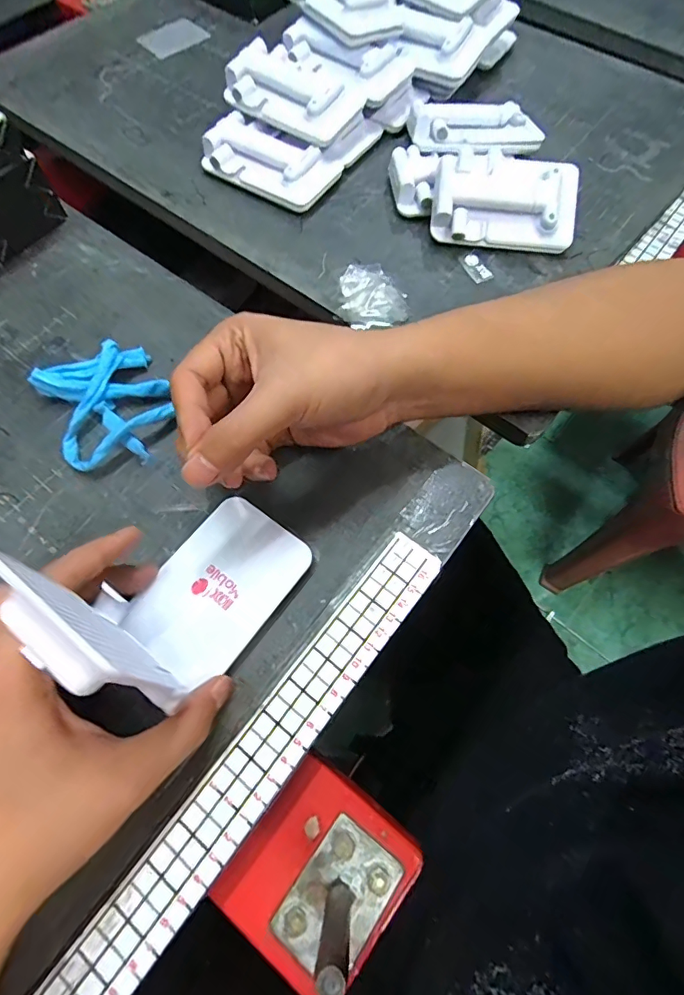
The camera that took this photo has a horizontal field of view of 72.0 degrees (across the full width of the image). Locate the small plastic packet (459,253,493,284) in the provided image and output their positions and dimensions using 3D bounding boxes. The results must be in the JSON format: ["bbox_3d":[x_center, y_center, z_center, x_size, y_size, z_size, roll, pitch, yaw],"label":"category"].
[{"bbox_3d":[0.105,-0.180,0.368,0.013,0.005,0.030,-25,70,-11],"label":"small plastic packet"}]

